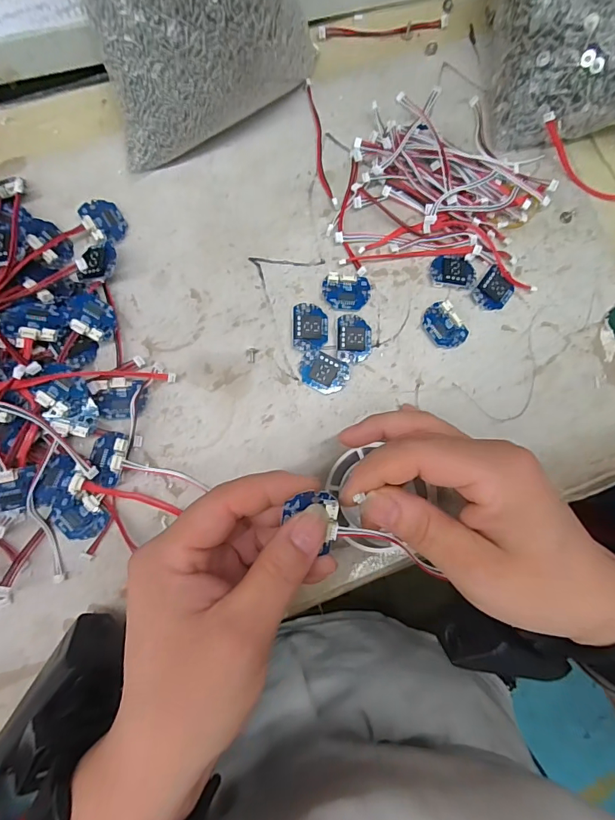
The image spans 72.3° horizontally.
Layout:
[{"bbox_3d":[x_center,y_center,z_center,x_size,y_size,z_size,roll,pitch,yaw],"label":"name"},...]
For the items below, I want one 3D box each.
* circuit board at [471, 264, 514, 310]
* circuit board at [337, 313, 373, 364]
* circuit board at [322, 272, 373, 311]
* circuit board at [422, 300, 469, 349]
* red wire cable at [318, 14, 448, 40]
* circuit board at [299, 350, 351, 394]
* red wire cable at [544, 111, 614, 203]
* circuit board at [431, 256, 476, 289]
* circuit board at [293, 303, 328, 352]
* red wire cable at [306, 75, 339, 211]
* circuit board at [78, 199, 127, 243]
[{"bbox_3d":[0.117,-0.074,0.263,0.022,0.005,0.024,42,81,2],"label":"circuit board"},{"bbox_3d":[0.028,-0.043,0.252,0.021,0.005,0.029,2,82,-4],"label":"circuit board"},{"bbox_3d":[0.024,-0.071,0.257,0.030,0.006,0.022,2,82,-4],"label":"circuit board"},{"bbox_3d":[0.084,-0.051,0.257,0.021,0.007,0.029,-37,86,-8],"label":"circuit board"},{"bbox_3d":[0.052,-0.260,0.286,0.090,0.004,0.009,-9,83,-6],"label":"red wire cable"},{"bbox_3d":[0.009,-0.022,0.248,0.029,0.006,0.021,22,81,-1],"label":"circuit board"},{"bbox_3d":[0.182,-0.158,0.273,0.082,0.024,0.013,36,81,1],"label":"red wire cable"},{"bbox_3d":[0.092,-0.087,0.263,0.028,0.004,0.020,5,82,-4],"label":"circuit board"},{"bbox_3d":[0.002,-0.050,0.252,0.021,0.005,0.029,2,82,-4],"label":"circuit board"},{"bbox_3d":[0.008,-0.170,0.270,0.008,0.006,0.088,-10,83,-6],"label":"red wire cable"},{"bbox_3d":[-0.121,-0.115,0.253,0.028,0.006,0.021,44,81,2],"label":"circuit board"}]

